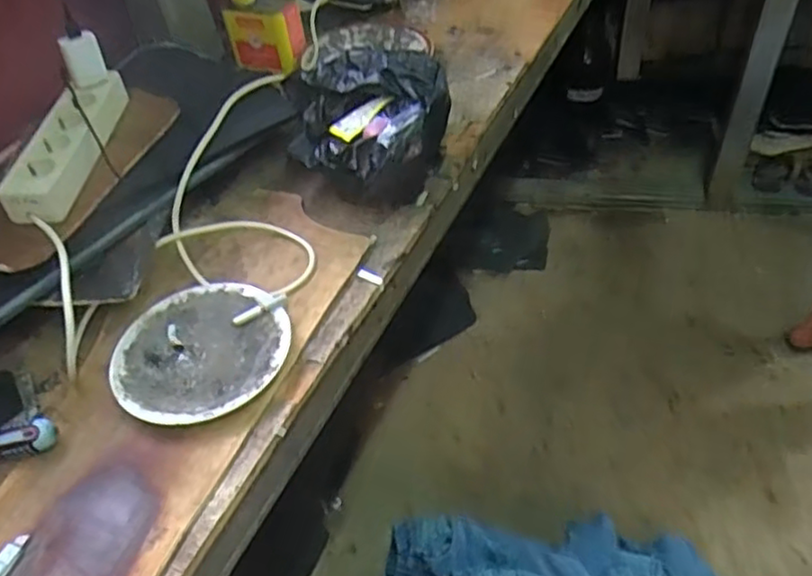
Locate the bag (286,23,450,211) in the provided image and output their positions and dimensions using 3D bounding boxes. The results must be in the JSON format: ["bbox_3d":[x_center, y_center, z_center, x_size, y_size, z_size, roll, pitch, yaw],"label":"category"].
[{"bbox_3d":[-0.043,-0.201,0.844,0.194,0.106,0.213,-8,47,0],"label":"bag"}]

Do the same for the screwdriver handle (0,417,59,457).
[{"bbox_3d":[-0.367,0.142,0.613,0.097,0.033,0.025,-12,47,-4],"label":"screwdriver handle"}]

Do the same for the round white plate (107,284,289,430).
[{"bbox_3d":[-0.200,0.062,0.679,0.166,0.020,0.171,-4,47,4],"label":"round white plate"}]

